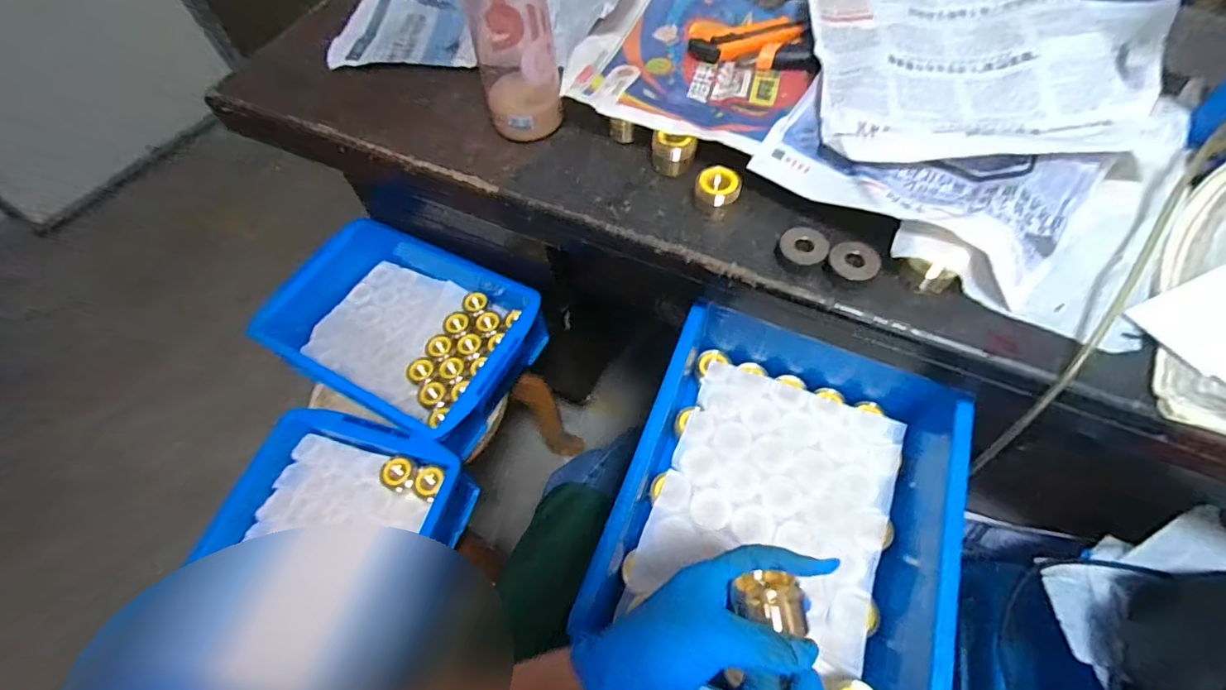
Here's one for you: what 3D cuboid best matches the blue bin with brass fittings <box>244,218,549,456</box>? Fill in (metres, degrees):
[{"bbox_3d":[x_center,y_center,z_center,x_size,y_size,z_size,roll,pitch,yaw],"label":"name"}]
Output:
[{"bbox_3d":[-0.284,-0.024,0.759,0.342,0.103,0.246,25,65,17],"label":"blue bin with brass fittings"}]

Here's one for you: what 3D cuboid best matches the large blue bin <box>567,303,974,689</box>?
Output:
[{"bbox_3d":[0.151,0.128,0.484,0.275,0.109,0.354,16,62,13],"label":"large blue bin"}]

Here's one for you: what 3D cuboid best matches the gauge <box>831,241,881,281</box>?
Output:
[{"bbox_3d":[0.198,-0.068,0.439,0.038,0.015,0.030,32,67,20],"label":"gauge"}]

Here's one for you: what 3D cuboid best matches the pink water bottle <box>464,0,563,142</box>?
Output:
[{"bbox_3d":[-0.094,-0.291,0.468,0.070,0.215,0.075,-13,60,-4],"label":"pink water bottle"}]

